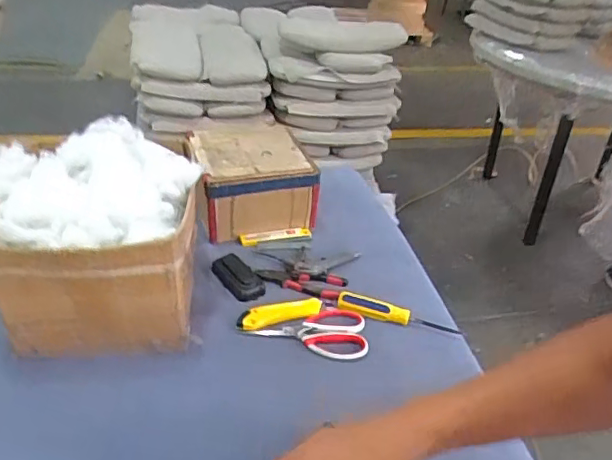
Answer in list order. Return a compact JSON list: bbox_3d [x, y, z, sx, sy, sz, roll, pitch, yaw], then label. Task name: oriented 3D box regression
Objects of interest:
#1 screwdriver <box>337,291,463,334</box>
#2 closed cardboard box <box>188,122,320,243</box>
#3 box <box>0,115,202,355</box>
[{"bbox_3d":[0.143,0.132,0.879,0.188,0.021,0.035,12,34,13],"label":"screwdriver"},{"bbox_3d":[-0.108,-0.097,1.095,0.218,0.140,0.216,-7,34,-16],"label":"closed cardboard box"},{"bbox_3d":[-0.297,0.010,0.816,0.278,0.244,0.266,1,33,-4],"label":"box"}]

